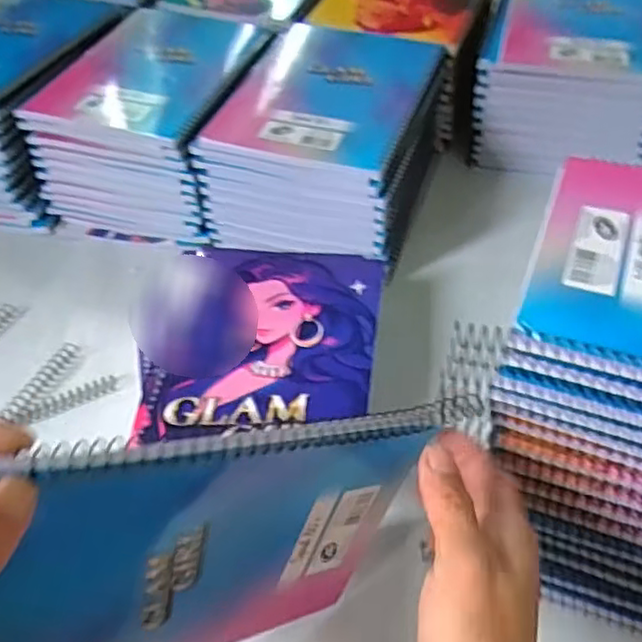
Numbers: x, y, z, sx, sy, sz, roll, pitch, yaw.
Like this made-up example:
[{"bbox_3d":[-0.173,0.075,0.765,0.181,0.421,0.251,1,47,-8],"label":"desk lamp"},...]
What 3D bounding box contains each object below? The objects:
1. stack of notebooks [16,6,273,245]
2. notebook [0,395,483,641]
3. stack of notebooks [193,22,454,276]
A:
[{"bbox_3d":[-0.146,-0.186,0.638,0.163,0.112,0.210,15,53,17],"label":"stack of notebooks"},{"bbox_3d":[-0.042,0.107,0.306,0.203,0.159,0.008,-1,34,-36],"label":"notebook"},{"bbox_3d":[0.010,-0.156,0.603,0.157,0.110,0.210,13,52,16],"label":"stack of notebooks"}]

